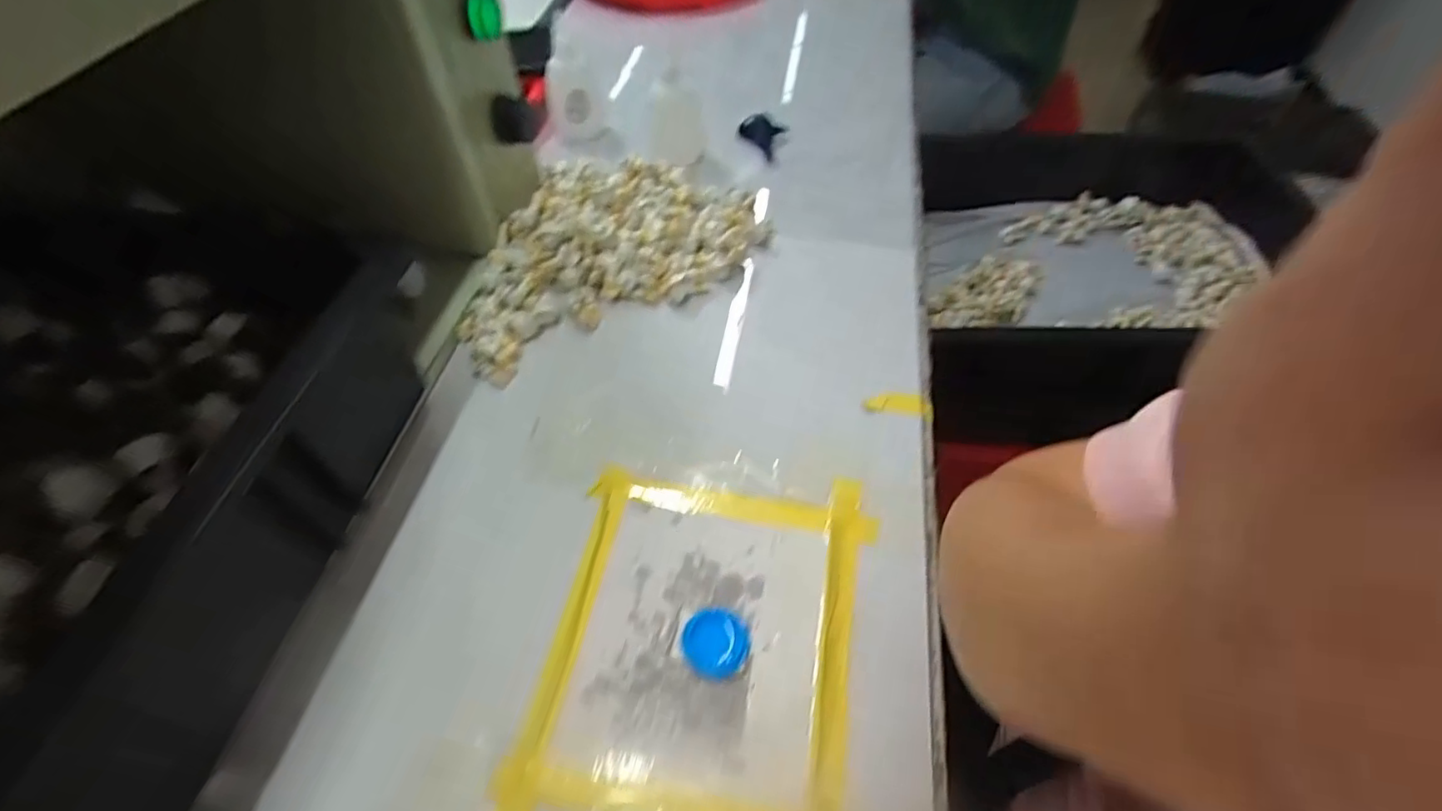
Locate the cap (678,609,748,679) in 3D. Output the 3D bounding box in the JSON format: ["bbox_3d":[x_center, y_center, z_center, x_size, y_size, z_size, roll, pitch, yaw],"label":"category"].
[{"bbox_3d":[-0.002,0.107,0.274,0.030,0.005,0.029,0,52,0],"label":"cap"}]

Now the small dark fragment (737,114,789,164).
[{"bbox_3d":[0.036,-0.243,0.542,0.043,0.036,0.022,8,53,6],"label":"small dark fragment"}]

